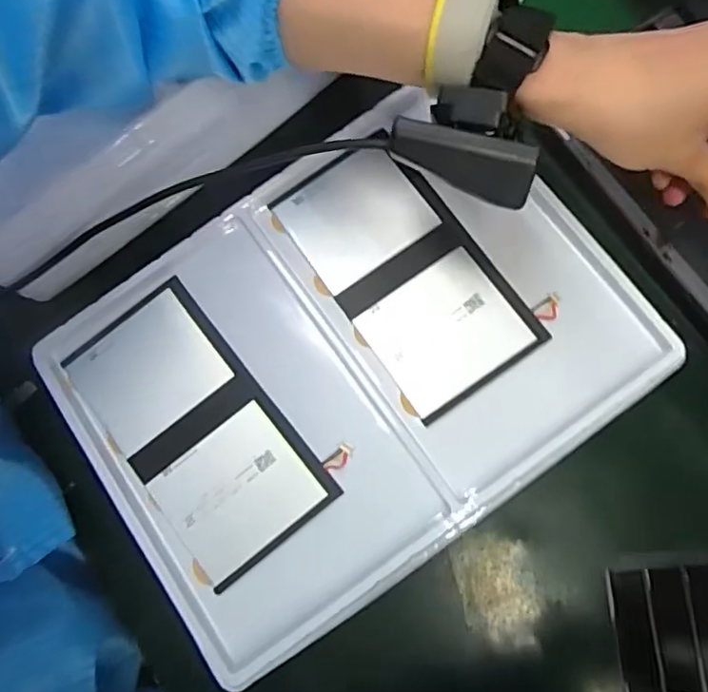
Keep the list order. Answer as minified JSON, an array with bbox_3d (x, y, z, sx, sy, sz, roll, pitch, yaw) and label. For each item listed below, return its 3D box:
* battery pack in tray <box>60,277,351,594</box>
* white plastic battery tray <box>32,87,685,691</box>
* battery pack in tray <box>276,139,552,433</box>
[{"bbox_3d":[-0.096,0.049,0.372,0.098,0.008,0.173,-38,78,-5],"label":"battery pack in tray"},{"bbox_3d":[-0.004,0.005,0.370,0.333,0.035,0.238,-35,78,-7],"label":"white plastic battery tray"},{"bbox_3d":[0.032,-0.047,0.376,0.095,0.008,0.170,-36,79,1],"label":"battery pack in tray"}]

